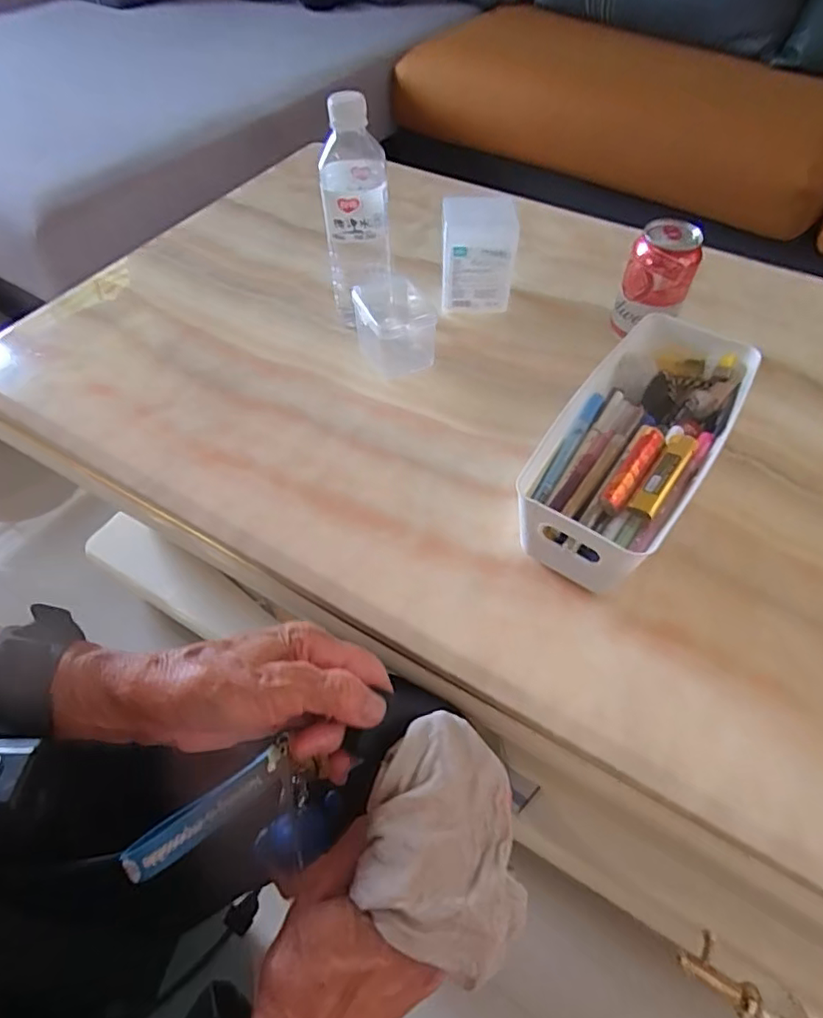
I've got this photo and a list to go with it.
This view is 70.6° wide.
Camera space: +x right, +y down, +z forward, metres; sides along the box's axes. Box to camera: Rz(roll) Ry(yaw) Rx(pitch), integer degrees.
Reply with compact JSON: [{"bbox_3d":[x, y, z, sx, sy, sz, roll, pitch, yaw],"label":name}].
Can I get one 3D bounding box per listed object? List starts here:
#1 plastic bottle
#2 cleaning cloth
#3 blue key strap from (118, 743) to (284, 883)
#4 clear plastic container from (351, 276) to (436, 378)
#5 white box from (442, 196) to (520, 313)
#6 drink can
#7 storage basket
[{"bbox_3d":[-0.051,-0.279,0.573,0.065,0.209,0.059,-27,57,-19],"label":"plastic bottle"},{"bbox_3d":[0.016,0.155,0.278,0.071,0.028,0.105,5,53,4],"label":"cleaning cloth"},{"bbox_3d":[-0.112,0.166,0.316,0.092,0.013,0.019,-32,59,-18],"label":"blue key strap"},{"bbox_3d":[-0.017,-0.186,0.595,0.076,0.062,0.081,-6,53,-5],"label":"clear plastic container"},{"bbox_3d":[0.070,-0.268,0.625,0.073,0.113,0.044,-1,52,0],"label":"white box"},{"bbox_3d":[0.250,-0.230,0.595,0.063,0.109,0.068,0,52,0],"label":"drink can"},{"bbox_3d":[0.182,-0.047,0.478,0.108,0.081,0.255,30,58,21],"label":"storage basket"}]

